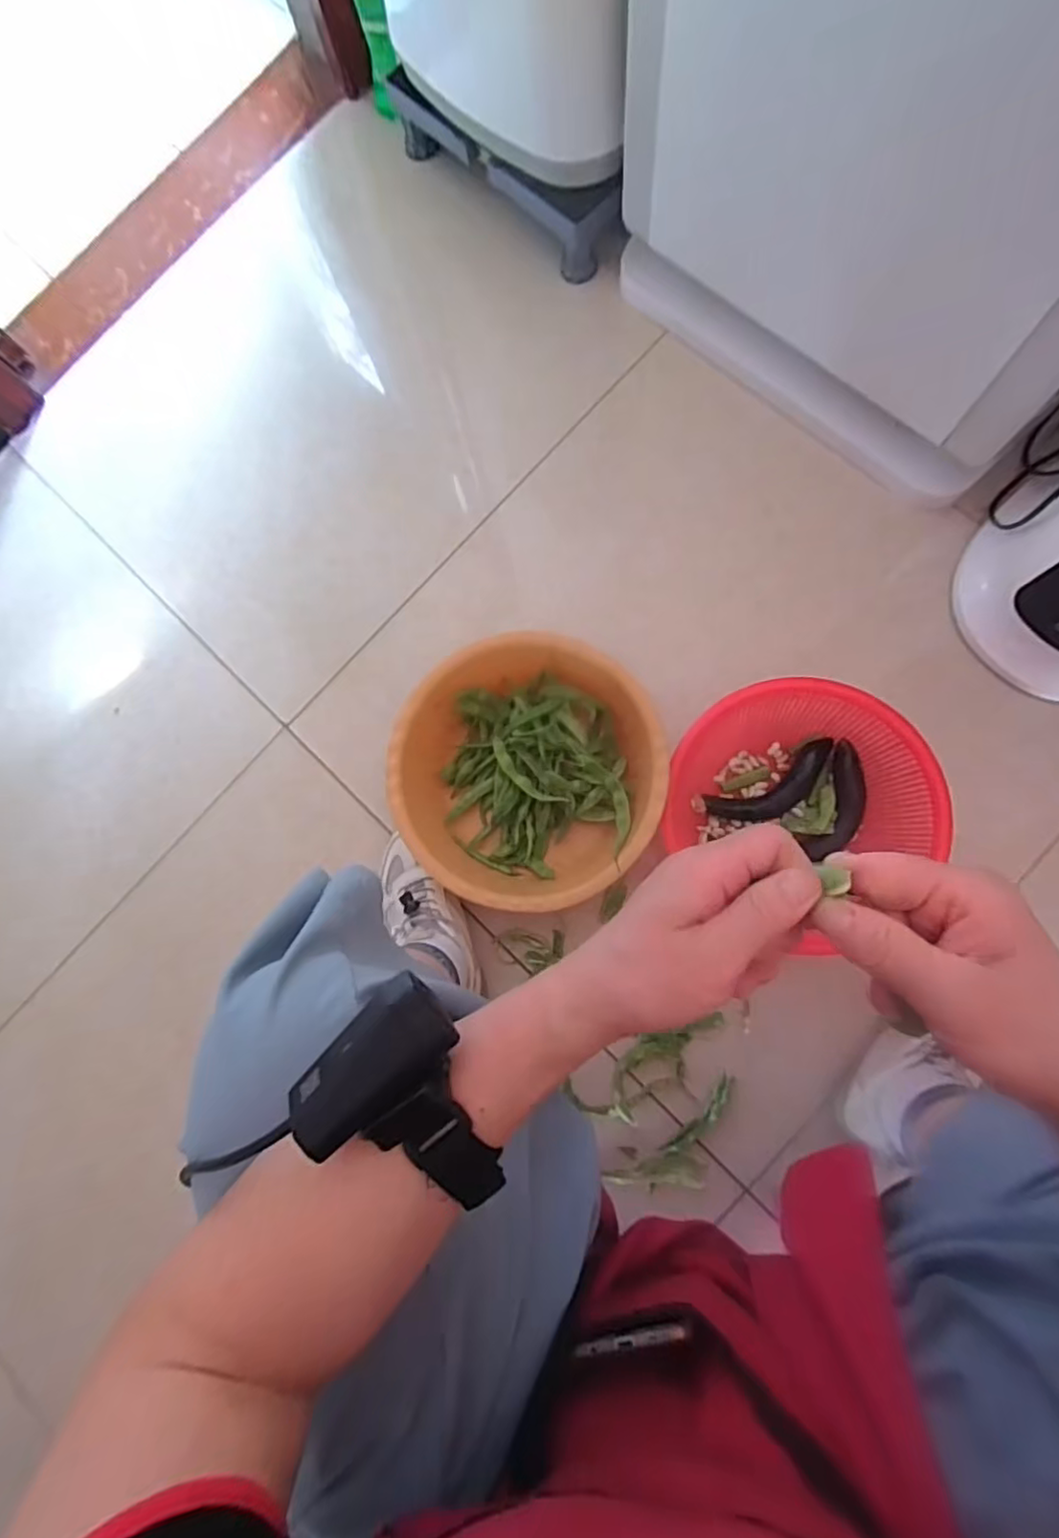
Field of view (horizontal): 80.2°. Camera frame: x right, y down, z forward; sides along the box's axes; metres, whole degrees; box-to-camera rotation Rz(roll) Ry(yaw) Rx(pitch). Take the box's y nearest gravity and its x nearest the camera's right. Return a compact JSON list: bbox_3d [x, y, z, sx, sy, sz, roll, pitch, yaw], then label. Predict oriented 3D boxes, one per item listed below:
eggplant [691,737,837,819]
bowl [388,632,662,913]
[{"bbox_3d":[0.280,0.023,0.725,0.171,0.029,0.059,-26,81,2],"label":"eggplant"},{"bbox_3d":[0.001,0.008,0.748,0.294,0.133,0.287,-1,82,5],"label":"bowl"}]

